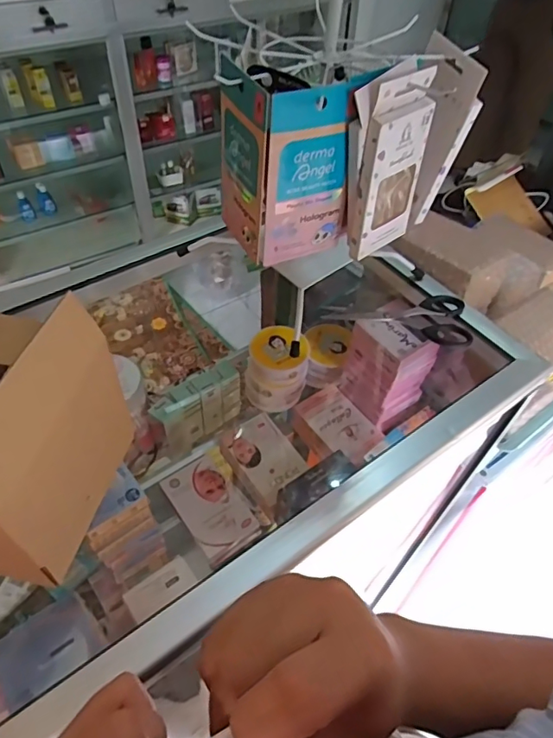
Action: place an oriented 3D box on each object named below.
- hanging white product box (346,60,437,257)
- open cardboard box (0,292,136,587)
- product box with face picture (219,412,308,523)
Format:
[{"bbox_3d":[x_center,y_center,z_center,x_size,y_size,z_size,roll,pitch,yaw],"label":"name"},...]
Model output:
[{"bbox_3d":[0.096,-0.167,0.428,0.026,0.137,0.072,35,56,24],"label":"hanging white product box"},{"bbox_3d":[-0.167,0.042,0.329,0.080,0.145,0.128,14,50,8],"label":"open cardboard box"},{"bbox_3d":[-0.012,0.120,0.652,0.076,0.028,0.122,-26,55,-23],"label":"product box with face picture"}]

